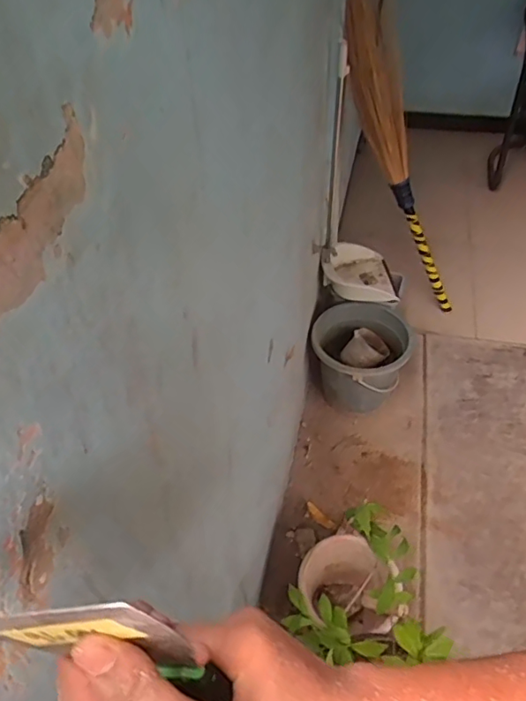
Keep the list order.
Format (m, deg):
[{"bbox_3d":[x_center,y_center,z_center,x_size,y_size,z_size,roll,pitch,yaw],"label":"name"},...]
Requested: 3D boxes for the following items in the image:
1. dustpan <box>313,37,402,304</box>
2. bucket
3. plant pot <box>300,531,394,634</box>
[{"bbox_3d":[0.362,-0.533,1.794,0.289,0.768,0.398,9,48,10],"label":"dustpan"},{"bbox_3d":[0.335,0.058,1.911,0.331,0.316,0.346,-1,47,2],"label":"bucket"},{"bbox_3d":[0.215,0.616,1.409,0.239,0.169,0.219,8,48,10],"label":"plant pot"}]

